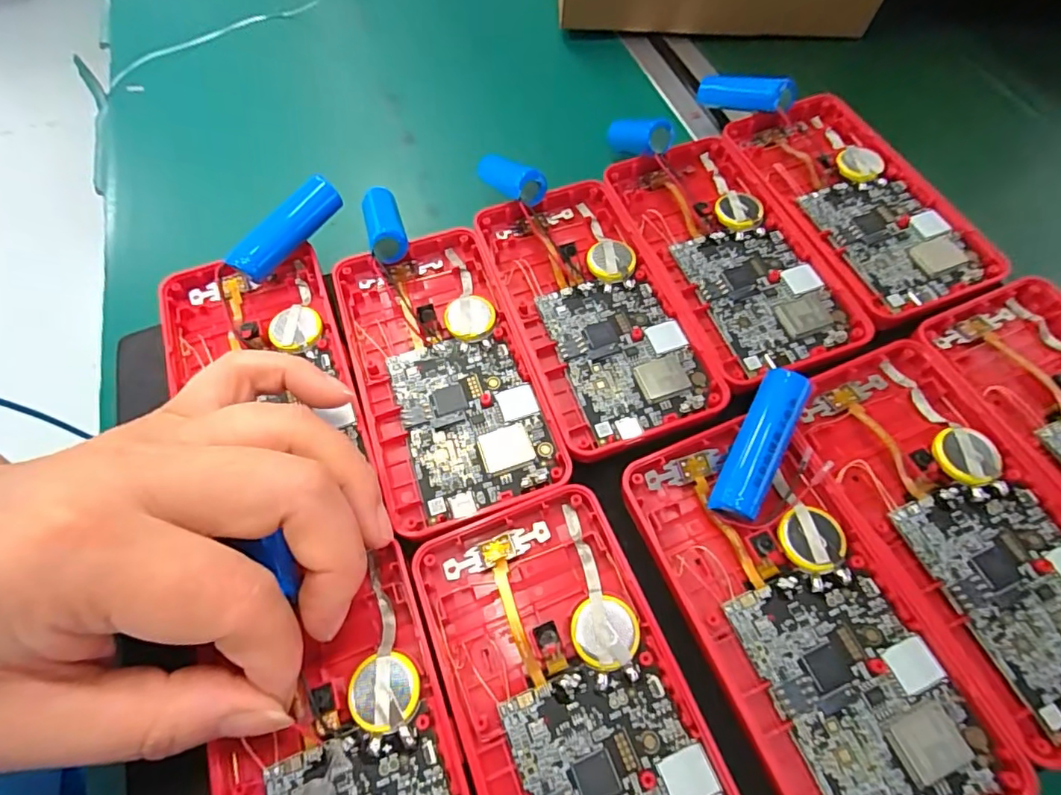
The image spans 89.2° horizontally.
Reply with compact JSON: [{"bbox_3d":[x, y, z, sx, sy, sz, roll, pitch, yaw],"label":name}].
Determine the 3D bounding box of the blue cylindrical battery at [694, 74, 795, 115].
[{"bbox_3d":[0.102,-0.148,0.261,0.015,0.015,0.052,-33,41,-12],"label":"blue cylindrical battery"}]

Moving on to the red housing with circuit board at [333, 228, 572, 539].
[{"bbox_3d":[-0.034,-0.012,0.204,0.062,0.018,0.119,-18,64,-8],"label":"red housing with circuit board"}]

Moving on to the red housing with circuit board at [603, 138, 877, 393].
[{"bbox_3d":[0.081,-0.061,0.226,0.058,0.018,0.120,-19,64,-9],"label":"red housing with circuit board"}]

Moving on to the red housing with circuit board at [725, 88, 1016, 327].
[{"bbox_3d":[0.142,-0.086,0.235,0.065,0.017,0.121,-19,64,-9],"label":"red housing with circuit board"}]

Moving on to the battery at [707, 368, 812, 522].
[{"bbox_3d":[0.075,0.016,0.176,0.015,0.014,0.050,27,81,12],"label":"battery"}]

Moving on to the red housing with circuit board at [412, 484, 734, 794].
[{"bbox_3d":[0.012,0.087,0.147,0.061,0.010,0.119,-20,64,-10],"label":"red housing with circuit board"}]

